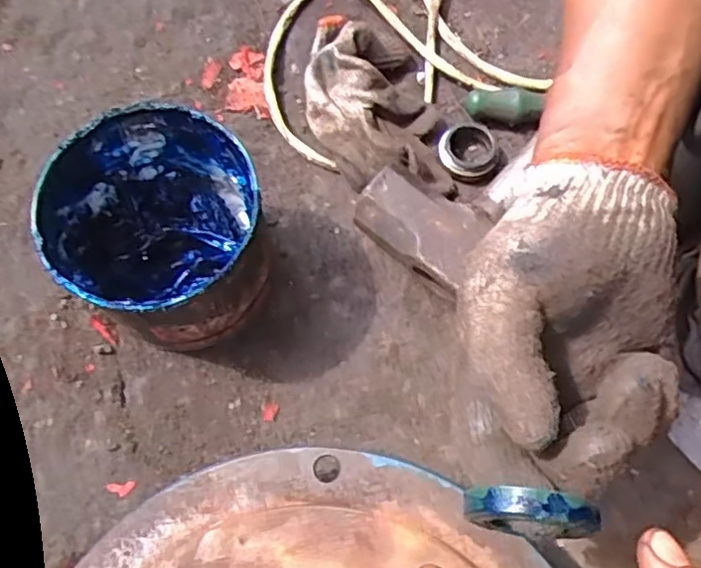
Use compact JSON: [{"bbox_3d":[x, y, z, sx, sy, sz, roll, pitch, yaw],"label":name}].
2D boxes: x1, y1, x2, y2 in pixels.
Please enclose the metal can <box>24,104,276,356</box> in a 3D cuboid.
[{"bbox_3d":[-0.112,-0.030,0.400,0.110,0.103,0.116,0,70,1],"label":"metal can"}]

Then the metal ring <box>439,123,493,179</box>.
[{"bbox_3d":[0.083,-0.096,0.466,0.038,0.018,0.043,19,71,8],"label":"metal ring"}]

